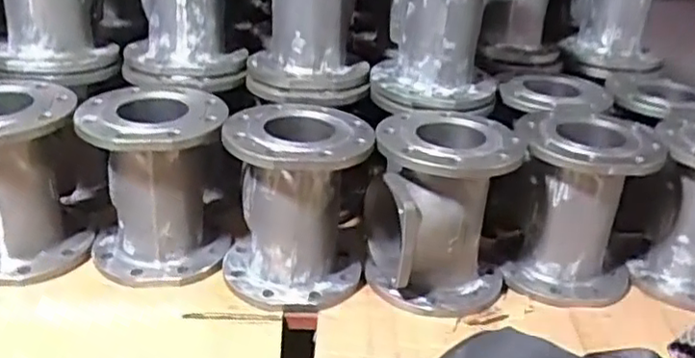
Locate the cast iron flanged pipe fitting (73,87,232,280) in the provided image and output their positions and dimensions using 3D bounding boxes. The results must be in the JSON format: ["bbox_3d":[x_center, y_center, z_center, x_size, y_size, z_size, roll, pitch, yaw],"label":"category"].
[{"bbox_3d":[-0.286,0.017,0.994,0.209,0.262,0.171,-3,23,-18],"label":"cast iron flanged pipe fitting"}]

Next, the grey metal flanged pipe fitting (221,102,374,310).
[{"bbox_3d":[-0.077,0.050,0.981,0.210,0.269,0.169,3,22,-4],"label":"grey metal flanged pipe fitting"}]

